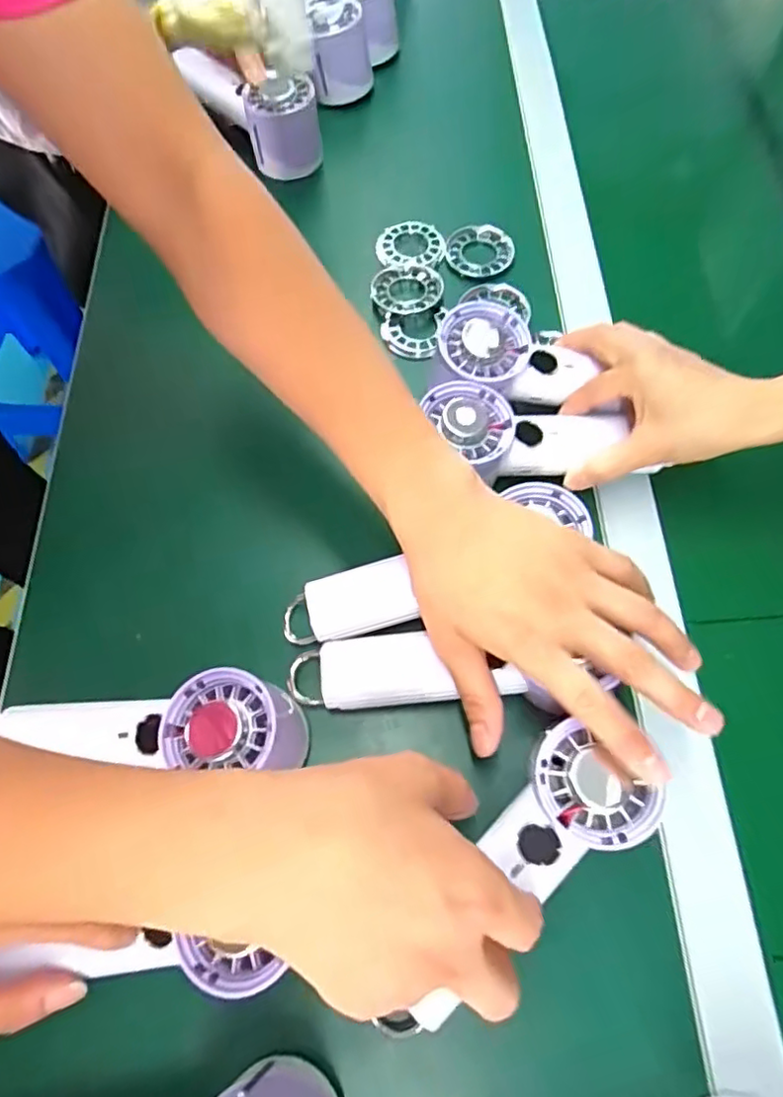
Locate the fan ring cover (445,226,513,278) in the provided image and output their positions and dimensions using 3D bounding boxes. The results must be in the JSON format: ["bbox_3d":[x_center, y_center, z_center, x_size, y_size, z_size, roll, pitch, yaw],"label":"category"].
[{"bbox_3d":[0.080,-0.264,0.541,0.060,0.010,0.056,-12,67,-5],"label":"fan ring cover"}]

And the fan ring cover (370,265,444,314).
[{"bbox_3d":[0.014,-0.222,0.520,0.059,0.013,0.050,2,66,1],"label":"fan ring cover"}]

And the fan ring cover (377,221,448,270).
[{"bbox_3d":[0.017,-0.269,0.543,0.061,0.013,0.054,-6,66,-2],"label":"fan ring cover"}]

